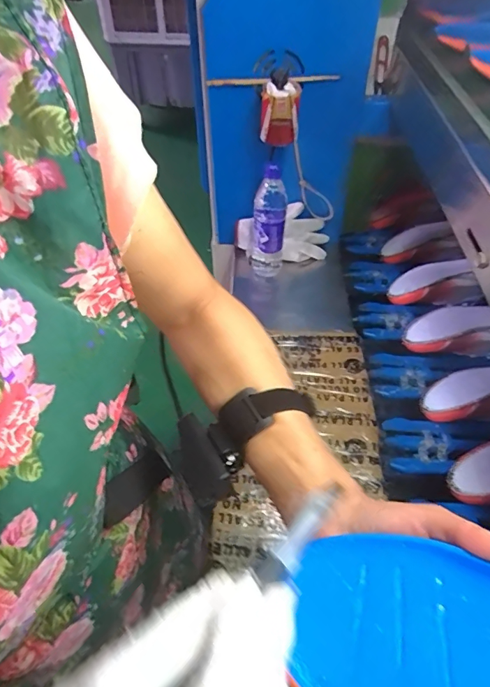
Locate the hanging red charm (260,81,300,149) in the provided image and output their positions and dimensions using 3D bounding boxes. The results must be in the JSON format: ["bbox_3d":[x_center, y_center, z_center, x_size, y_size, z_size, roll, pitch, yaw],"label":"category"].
[{"bbox_3d":[0.061,-0.397,0.790,0.061,0.092,0.055,9,48,7],"label":"hanging red charm"}]

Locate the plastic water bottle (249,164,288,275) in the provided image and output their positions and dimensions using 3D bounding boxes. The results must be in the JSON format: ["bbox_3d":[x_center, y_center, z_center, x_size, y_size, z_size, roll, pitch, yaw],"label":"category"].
[{"bbox_3d":[0.045,-0.228,0.891,0.066,0.239,0.055,3,48,2],"label":"plastic water bottle"}]

